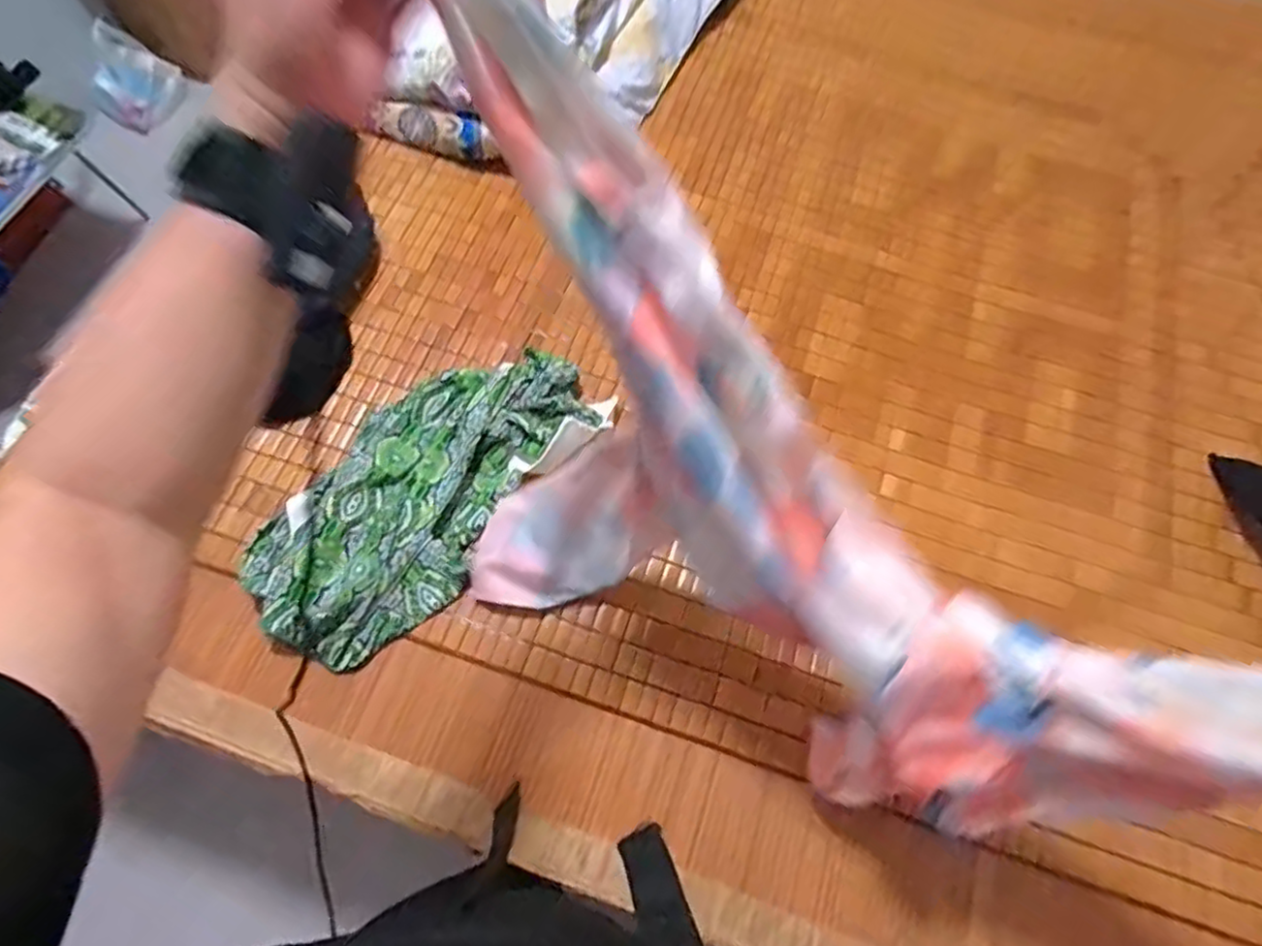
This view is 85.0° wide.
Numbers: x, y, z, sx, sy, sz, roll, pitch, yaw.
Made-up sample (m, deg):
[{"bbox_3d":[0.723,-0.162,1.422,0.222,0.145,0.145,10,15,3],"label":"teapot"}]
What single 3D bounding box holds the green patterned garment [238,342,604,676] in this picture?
[{"bbox_3d":[-0.240,0.014,0.793,0.207,0.044,0.421,34,70,13],"label":"green patterned garment"}]

